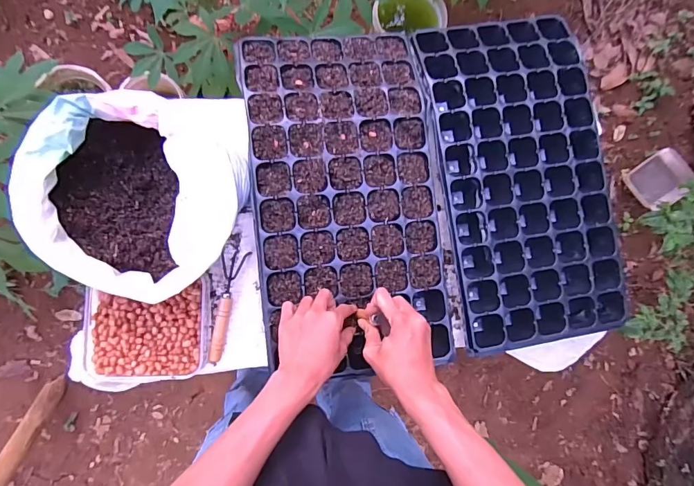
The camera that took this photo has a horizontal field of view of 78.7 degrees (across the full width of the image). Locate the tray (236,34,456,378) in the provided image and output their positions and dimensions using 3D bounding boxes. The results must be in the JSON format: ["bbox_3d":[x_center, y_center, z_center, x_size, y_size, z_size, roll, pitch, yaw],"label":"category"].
[{"bbox_3d":[0.001,-0.077,0.639,0.272,0.056,0.498,-6,90,-7],"label":"tray"}]

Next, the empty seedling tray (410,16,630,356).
[{"bbox_3d":[0.277,-0.105,0.673,0.269,0.052,0.515,-8,88,-10],"label":"empty seedling tray"}]

